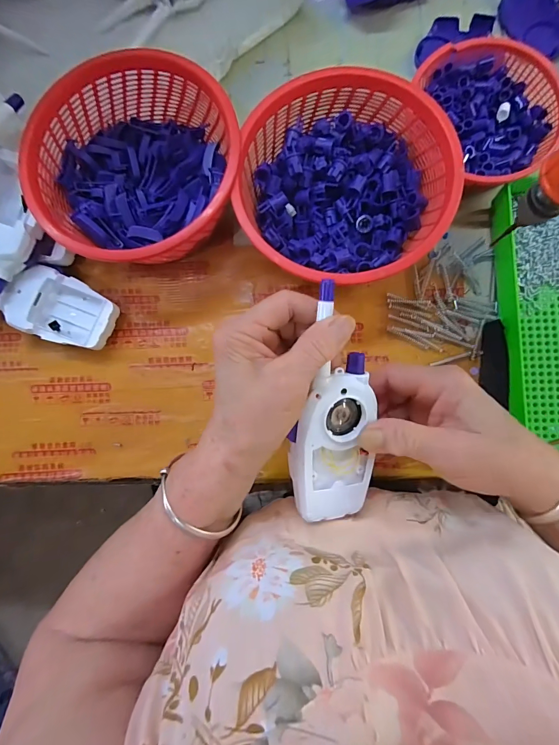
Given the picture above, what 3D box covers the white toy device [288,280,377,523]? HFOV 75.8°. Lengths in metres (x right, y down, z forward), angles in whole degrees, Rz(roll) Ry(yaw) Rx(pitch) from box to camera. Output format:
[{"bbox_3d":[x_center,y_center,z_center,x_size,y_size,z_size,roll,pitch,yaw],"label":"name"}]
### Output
[{"bbox_3d":[0.031,0.025,0.246,0.061,0.026,0.161,-12,107,-18],"label":"white toy device"}]

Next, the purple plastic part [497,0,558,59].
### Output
[{"bbox_3d":[0.269,-0.367,0.366,0.082,0.014,0.067,45,87,5],"label":"purple plastic part"}]

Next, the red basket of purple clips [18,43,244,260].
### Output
[{"bbox_3d":[-0.123,-0.180,0.333,0.176,0.078,0.167,0,84,1],"label":"red basket of purple clips"}]

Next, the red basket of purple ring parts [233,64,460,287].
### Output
[{"bbox_3d":[0.055,-0.158,0.323,0.173,0.075,0.173,5,85,2],"label":"red basket of purple ring parts"}]

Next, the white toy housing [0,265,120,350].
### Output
[{"bbox_3d":[-0.210,-0.060,0.346,0.107,0.036,0.064,25,86,4],"label":"white toy housing"}]

